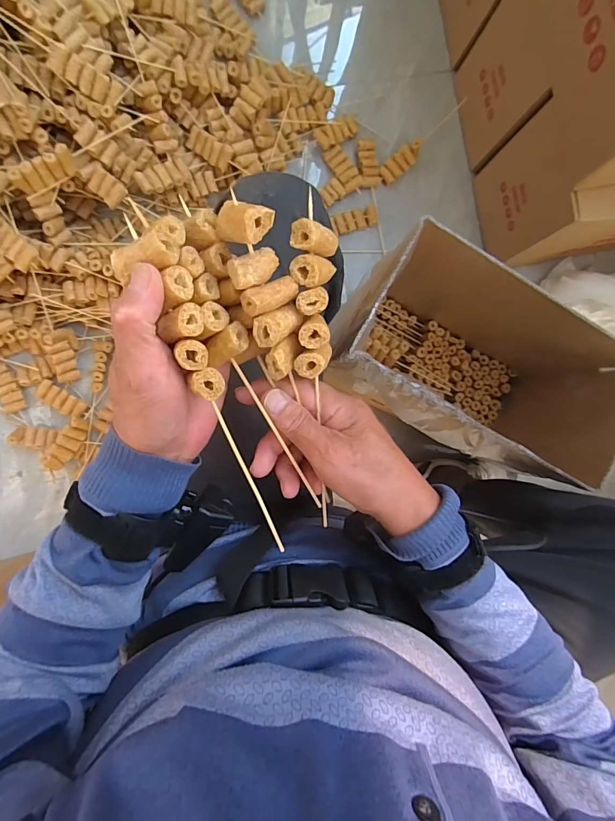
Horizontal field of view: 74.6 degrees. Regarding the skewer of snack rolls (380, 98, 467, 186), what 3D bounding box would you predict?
[{"bbox_3d":[0.233,-0.532,0.799,0.212,0.028,0.039,-40,97,-4],"label":"skewer of snack rolls"}]

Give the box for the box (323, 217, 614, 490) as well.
[{"bbox_3d":[0.266,-0.057,0.657,0.436,0.285,0.241,25,89,-8],"label":"box"}]

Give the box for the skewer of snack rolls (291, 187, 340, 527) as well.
[{"bbox_3d":[0.007,-0.022,0.277,0.031,0.026,0.218,-4,104,-7],"label":"skewer of snack rolls"}]

